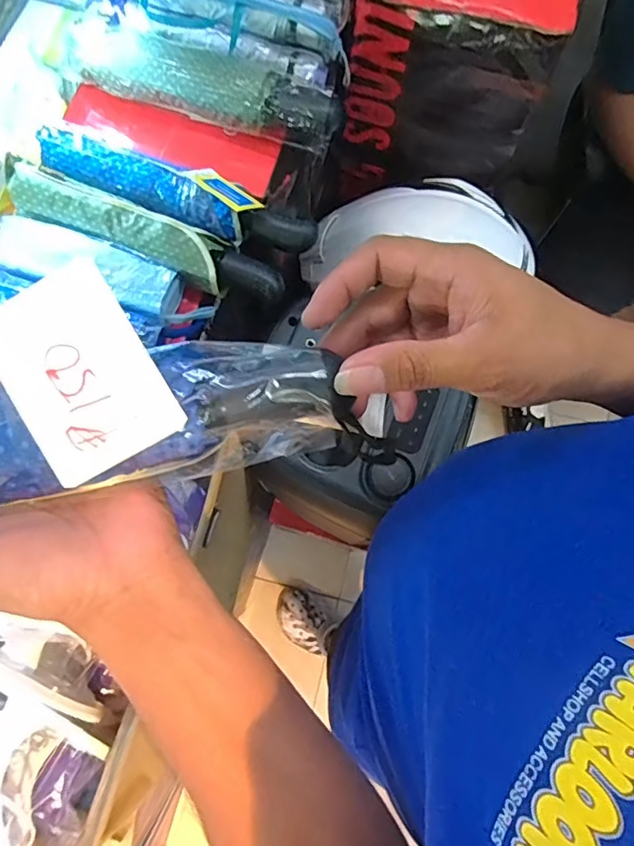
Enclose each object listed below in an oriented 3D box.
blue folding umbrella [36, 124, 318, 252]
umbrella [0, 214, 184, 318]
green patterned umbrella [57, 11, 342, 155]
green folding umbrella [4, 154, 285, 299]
[{"bbox_3d":[-0.139,-0.227,0.528,0.275,0.050,0.048,19,77,3],"label":"blue folding umbrella"},{"bbox_3d":[-0.224,-0.148,0.519,0.182,0.040,0.064,18,77,3],"label":"umbrella"},{"bbox_3d":[-0.115,-0.348,0.540,0.292,0.038,0.064,18,77,3],"label":"green patterned umbrella"},{"bbox_3d":[-0.169,-0.184,0.522,0.277,0.048,0.056,19,77,3],"label":"green folding umbrella"}]

